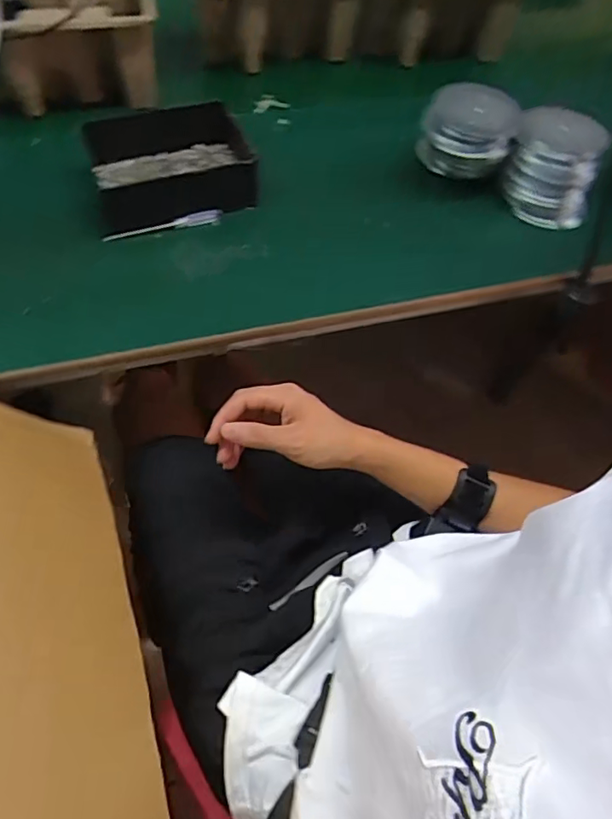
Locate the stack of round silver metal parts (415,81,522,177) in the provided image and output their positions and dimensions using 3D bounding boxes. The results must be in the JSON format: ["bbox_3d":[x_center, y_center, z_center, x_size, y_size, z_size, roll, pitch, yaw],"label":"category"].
[{"bbox_3d":[0.184,-0.317,0.632,0.104,0.074,0.092,16,58,6],"label":"stack of round silver metal parts"}]

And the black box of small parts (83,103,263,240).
[{"bbox_3d":[-0.144,-0.266,0.593,0.168,0.062,0.132,-12,59,-11],"label":"black box of small parts"}]

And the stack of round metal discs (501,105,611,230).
[{"bbox_3d":[0.282,-0.274,0.623,0.100,0.084,0.110,20,59,9],"label":"stack of round metal discs"}]

